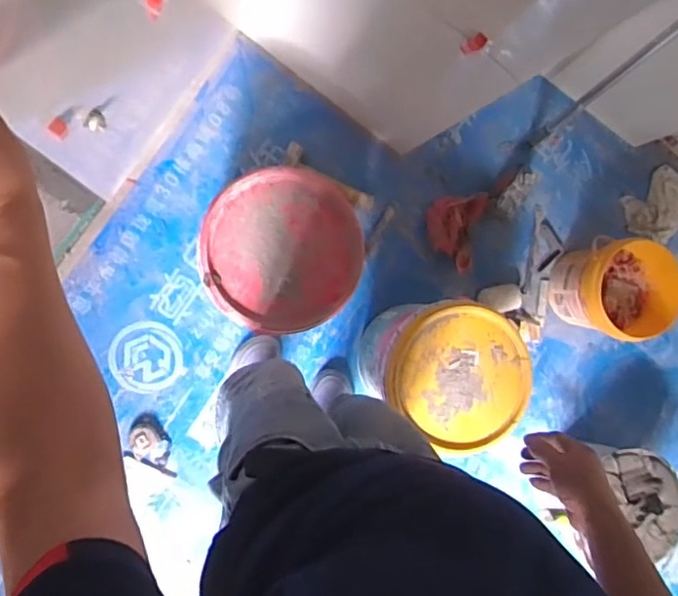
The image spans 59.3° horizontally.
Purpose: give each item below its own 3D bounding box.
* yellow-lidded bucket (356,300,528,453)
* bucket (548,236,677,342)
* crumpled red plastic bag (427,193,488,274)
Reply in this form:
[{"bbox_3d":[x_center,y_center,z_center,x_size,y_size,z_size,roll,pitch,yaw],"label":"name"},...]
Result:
[{"bbox_3d":[0.225,0.149,1.333,0.301,0.283,0.280,-1,93,-13],"label":"yellow-lidded bucket"},{"bbox_3d":[0.682,-0.023,1.485,0.223,0.235,0.234,-1,93,-13],"label":"bucket"},{"bbox_3d":[0.283,-0.170,1.489,0.129,0.064,0.190,11,90,-13],"label":"crumpled red plastic bag"}]

